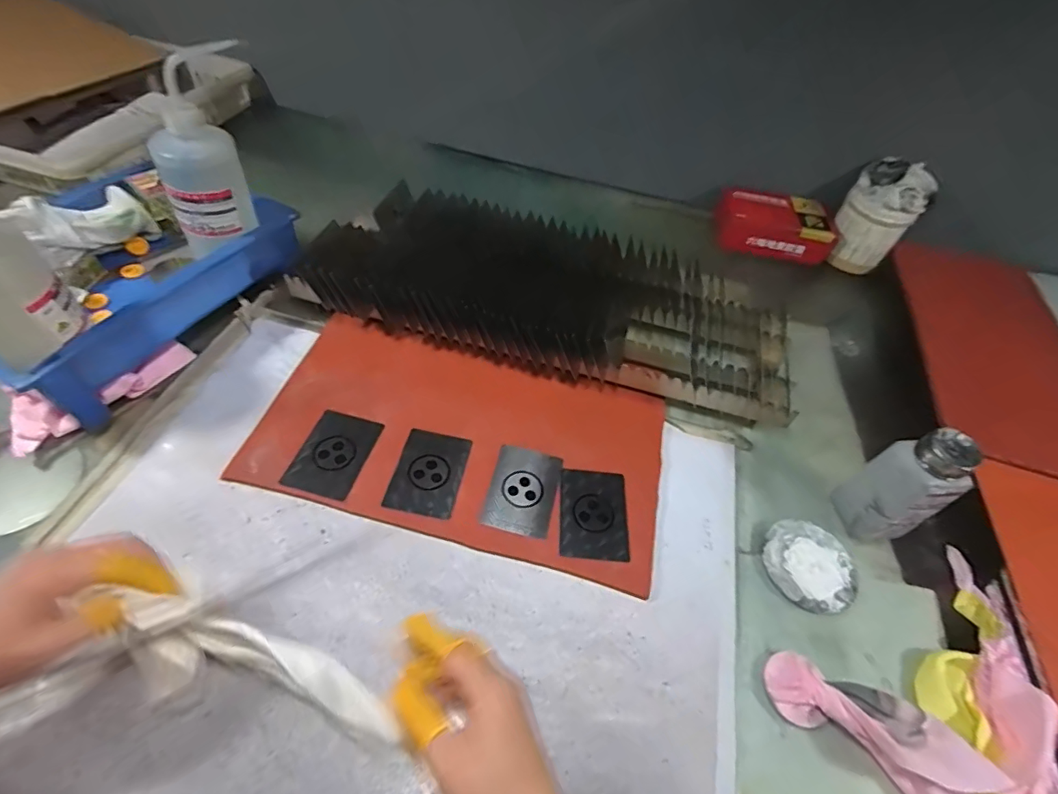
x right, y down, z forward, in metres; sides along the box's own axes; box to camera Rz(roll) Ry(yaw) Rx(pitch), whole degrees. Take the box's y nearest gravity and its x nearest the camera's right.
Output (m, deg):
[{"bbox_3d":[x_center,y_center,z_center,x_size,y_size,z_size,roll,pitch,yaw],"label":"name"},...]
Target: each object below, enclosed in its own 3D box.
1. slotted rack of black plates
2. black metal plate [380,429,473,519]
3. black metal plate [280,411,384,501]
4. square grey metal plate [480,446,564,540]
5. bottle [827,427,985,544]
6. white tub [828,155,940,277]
[{"bbox_3d":[0.029,-0.118,0.567,0.544,0.102,0.176,13,52,4],"label":"slotted rack of black plates"},{"bbox_3d":[-0.092,0.069,0.471,0.060,0.004,0.084,11,52,2],"label":"black metal plate"},{"bbox_3d":[-0.179,0.052,0.473,0.058,0.005,0.086,17,48,1],"label":"black metal plate"},{"bbox_3d":[-0.005,0.085,0.467,0.061,0.004,0.082,13,52,4],"label":"square grey metal plate"},{"bbox_3d":[0.325,0.080,0.447,0.052,0.122,0.057,-7,53,-12],"label":"bottle"},{"bbox_3d":[0.506,-0.262,0.748,0.094,0.122,0.101,33,55,18],"label":"white tub"}]

